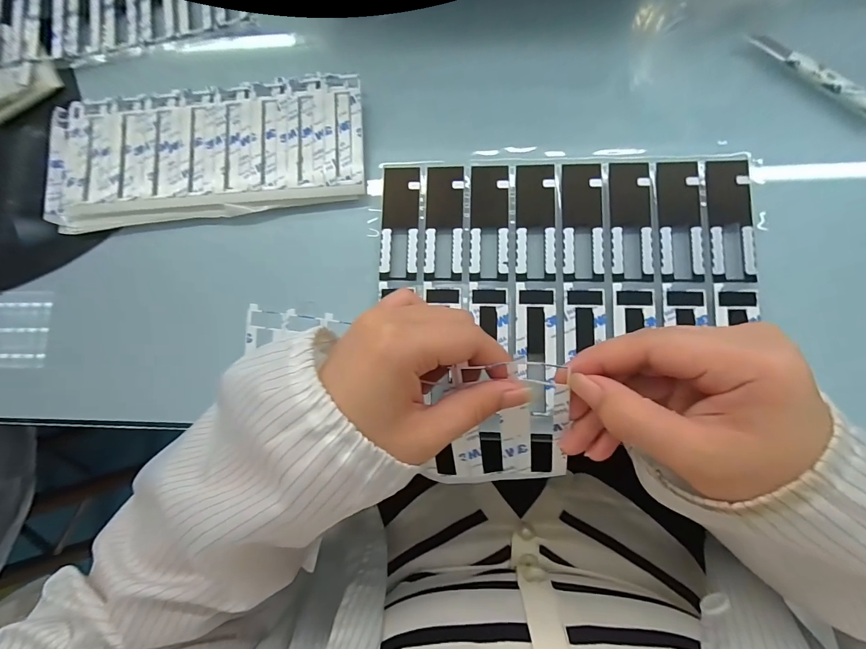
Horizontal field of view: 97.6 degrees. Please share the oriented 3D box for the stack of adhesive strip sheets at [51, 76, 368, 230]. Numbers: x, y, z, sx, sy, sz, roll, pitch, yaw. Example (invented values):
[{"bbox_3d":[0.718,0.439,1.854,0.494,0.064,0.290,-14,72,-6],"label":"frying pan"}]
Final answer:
[{"bbox_3d":[-0.177,-0.133,0.294,0.249,0.012,0.105,-3,81,4],"label":"stack of adhesive strip sheets"}]

